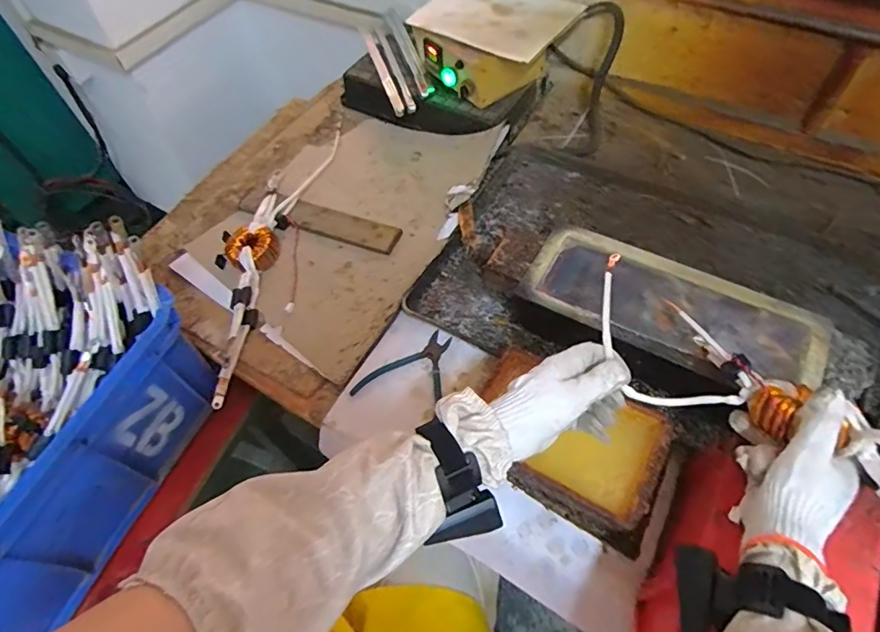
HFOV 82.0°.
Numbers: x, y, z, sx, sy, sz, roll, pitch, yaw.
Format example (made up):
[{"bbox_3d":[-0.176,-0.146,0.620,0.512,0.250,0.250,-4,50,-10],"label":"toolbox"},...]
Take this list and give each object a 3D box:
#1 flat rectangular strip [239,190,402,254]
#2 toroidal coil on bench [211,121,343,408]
[{"bbox_3d":[-0.204,-0.163,0.850,0.288,0.012,0.054,18,71,12],"label":"flat rectangular strip"},{"bbox_3d":[-0.288,-0.133,0.833,0.138,0.044,0.591,3,58,6],"label":"toroidal coil on bench"}]

